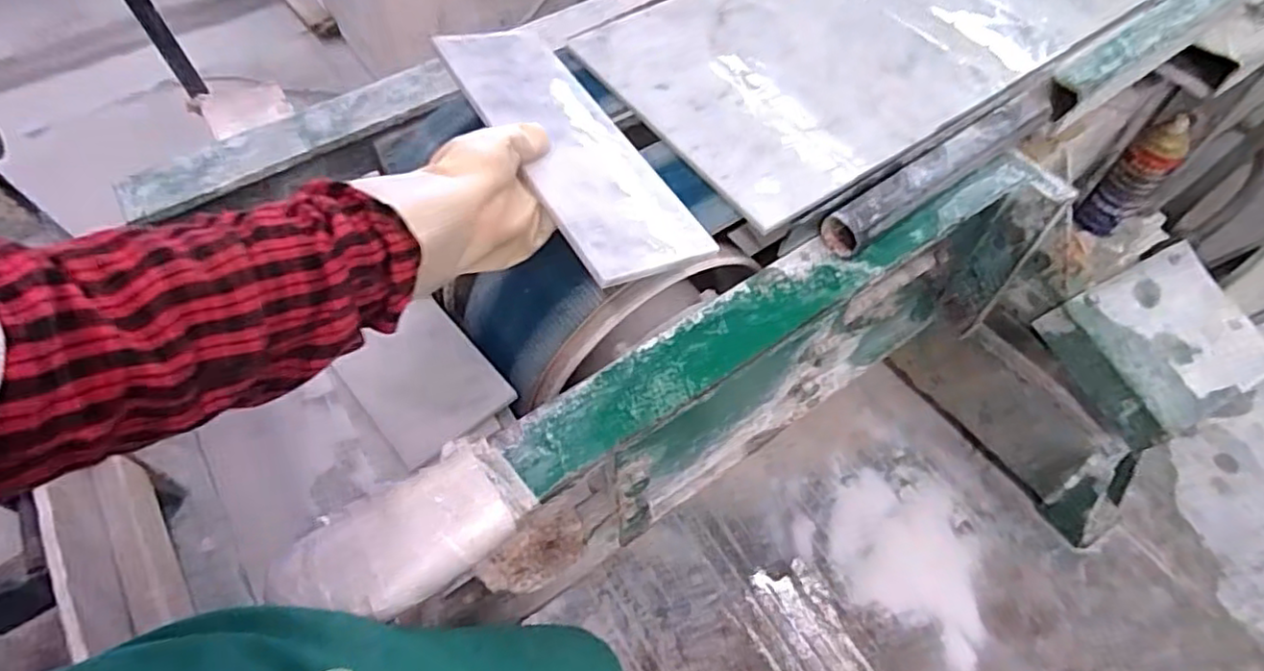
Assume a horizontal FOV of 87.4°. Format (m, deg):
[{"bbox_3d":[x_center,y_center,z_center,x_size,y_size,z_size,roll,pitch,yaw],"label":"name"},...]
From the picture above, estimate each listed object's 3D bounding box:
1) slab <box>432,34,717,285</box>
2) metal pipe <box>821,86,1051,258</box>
[{"bbox_3d":[-0.055,-0.161,0.535,0.105,0.010,0.304,-18,59,-29],"label":"slab"},{"bbox_3d":[0.283,-0.150,0.589,0.279,0.034,0.035,-32,63,-18],"label":"metal pipe"}]

